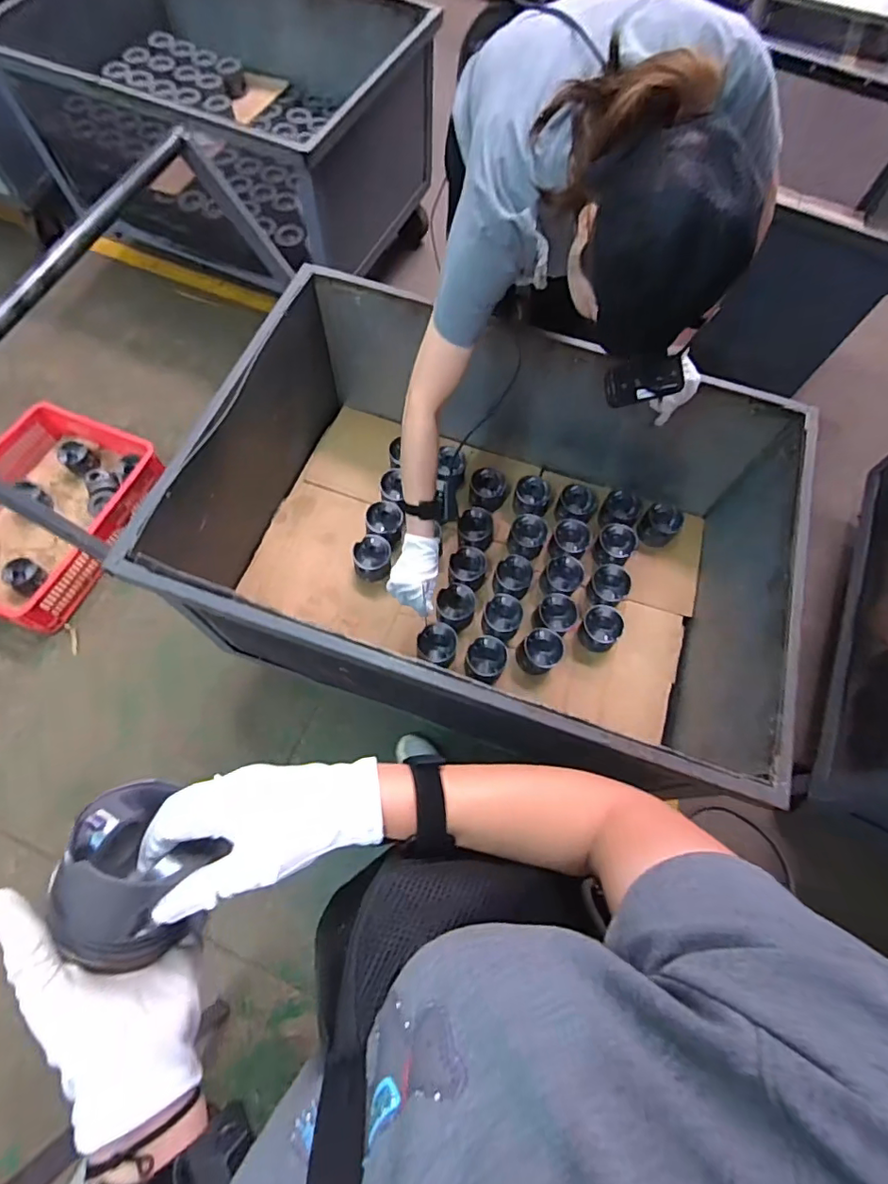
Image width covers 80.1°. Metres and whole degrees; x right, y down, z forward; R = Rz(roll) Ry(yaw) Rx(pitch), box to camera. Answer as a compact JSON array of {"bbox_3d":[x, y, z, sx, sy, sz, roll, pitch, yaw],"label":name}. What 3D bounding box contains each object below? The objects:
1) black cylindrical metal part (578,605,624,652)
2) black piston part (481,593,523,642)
[{"bbox_3d":[0.356,0.083,1.202,0.087,0.067,0.090,1,68,-2],"label":"black cylindrical metal part"},{"bbox_3d":[0.131,0.060,1.196,0.087,0.070,0.095,19,68,5],"label":"black piston part"}]

